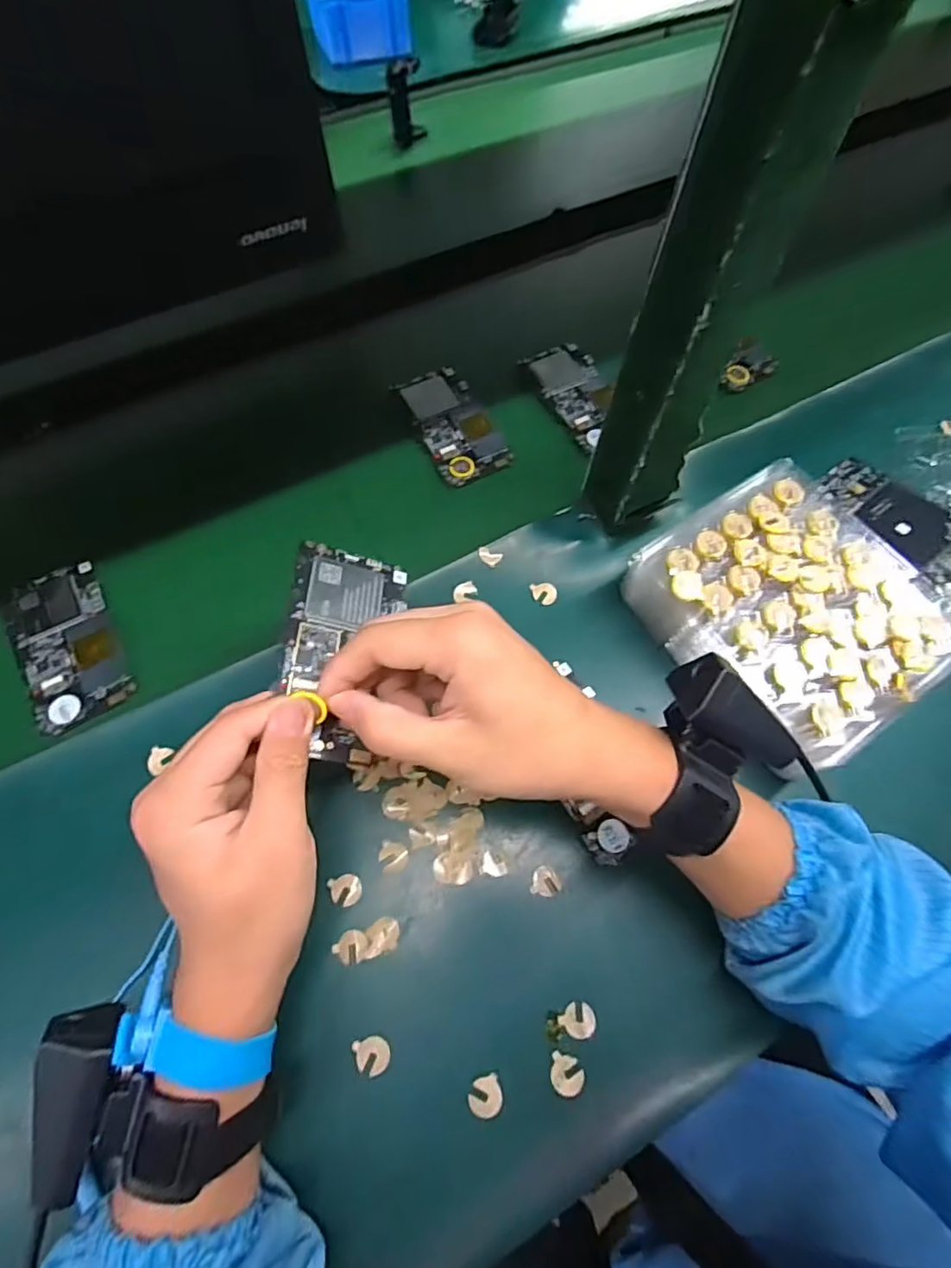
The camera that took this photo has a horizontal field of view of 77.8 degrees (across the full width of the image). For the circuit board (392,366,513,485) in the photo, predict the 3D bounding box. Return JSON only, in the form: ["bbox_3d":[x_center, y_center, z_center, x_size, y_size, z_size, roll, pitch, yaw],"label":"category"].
[{"bbox_3d":[-0.020,-0.186,0.513,0.062,0.012,0.120,-23,67,-12],"label":"circuit board"}]

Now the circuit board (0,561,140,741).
[{"bbox_3d":[-0.291,0.006,0.421,0.065,0.012,0.123,-31,67,-13],"label":"circuit board"}]

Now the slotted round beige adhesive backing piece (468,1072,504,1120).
[{"bbox_3d":[0.005,0.248,0.316,0.018,0.004,0.017,0,64,1],"label":"slotted round beige adhesive backing piece"}]

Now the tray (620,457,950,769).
[{"bbox_3d":[0.215,-0.015,0.403,0.160,0.066,0.174,-28,68,-14],"label":"tray"}]

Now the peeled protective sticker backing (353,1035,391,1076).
[{"bbox_3d":[-0.056,0.230,0.321,0.019,0.004,0.018,0,64,1],"label":"peeled protective sticker backing"}]

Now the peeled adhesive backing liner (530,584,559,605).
[{"bbox_3d":[0.052,-0.030,0.440,0.018,0.005,0.020,-14,65,-6],"label":"peeled adhesive backing liner"}]

